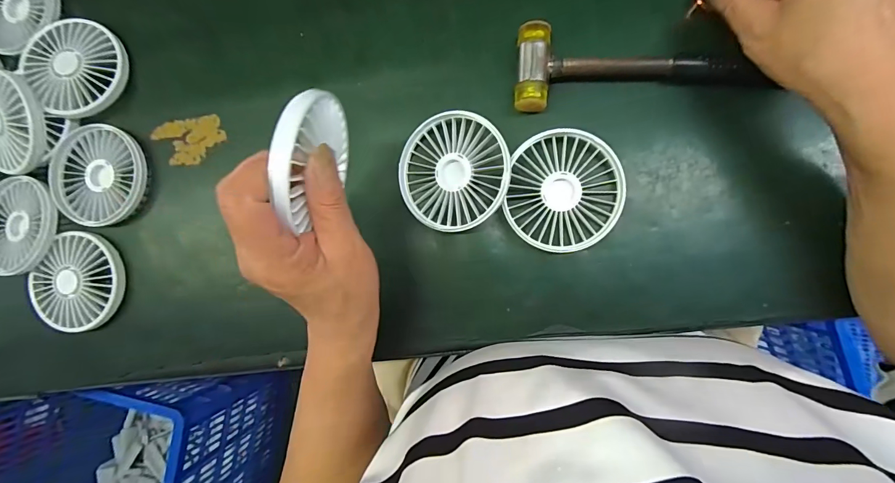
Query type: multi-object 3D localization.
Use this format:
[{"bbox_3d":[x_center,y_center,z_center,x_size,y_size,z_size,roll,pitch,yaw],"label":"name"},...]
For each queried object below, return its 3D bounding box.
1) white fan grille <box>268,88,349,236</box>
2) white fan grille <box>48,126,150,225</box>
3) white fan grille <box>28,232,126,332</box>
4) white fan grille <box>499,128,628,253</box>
[{"bbox_3d":[-0.075,-0.046,0.232,0.012,0.080,0.077,5,90,8],"label":"white fan grille"},{"bbox_3d":[-0.318,-0.060,0.359,0.091,0.017,0.089,-4,89,8],"label":"white fan grille"},{"bbox_3d":[-0.335,0.039,0.358,0.081,0.022,0.082,0,90,8],"label":"white fan grille"},{"bbox_3d":[0.088,-0.037,0.296,0.082,0.015,0.086,0,90,8],"label":"white fan grille"}]

